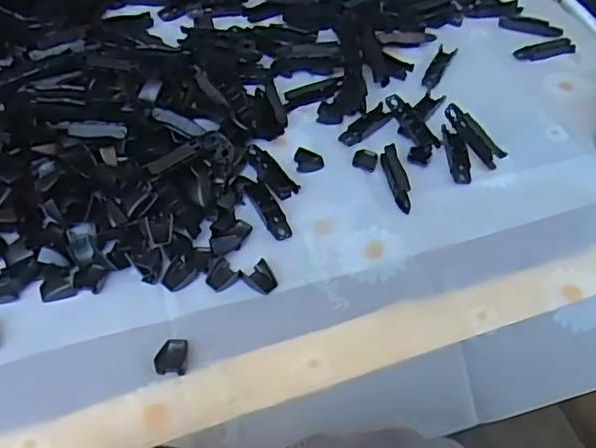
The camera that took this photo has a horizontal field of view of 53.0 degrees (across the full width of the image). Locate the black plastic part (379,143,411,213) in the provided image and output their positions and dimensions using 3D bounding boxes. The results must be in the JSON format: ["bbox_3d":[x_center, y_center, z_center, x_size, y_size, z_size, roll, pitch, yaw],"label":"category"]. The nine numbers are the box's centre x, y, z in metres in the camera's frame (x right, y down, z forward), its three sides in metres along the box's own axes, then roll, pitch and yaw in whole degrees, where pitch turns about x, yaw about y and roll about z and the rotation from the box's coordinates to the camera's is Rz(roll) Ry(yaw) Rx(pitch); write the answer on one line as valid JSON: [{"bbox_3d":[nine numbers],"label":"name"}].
[{"bbox_3d":[0.078,-0.036,0.471,0.014,0.009,0.064,-7,52,-8],"label":"black plastic part"}]

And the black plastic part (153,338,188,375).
[{"bbox_3d":[-0.079,0.083,0.374,0.018,0.008,0.023,-1,52,-4],"label":"black plastic part"}]

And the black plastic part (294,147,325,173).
[{"bbox_3d":[0.009,-0.053,0.491,0.022,0.005,0.024,-8,52,-9],"label":"black plastic part"}]

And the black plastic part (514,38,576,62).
[{"bbox_3d":[0.249,-0.174,0.601,0.064,0.008,0.018,-14,53,-13],"label":"black plastic part"}]

